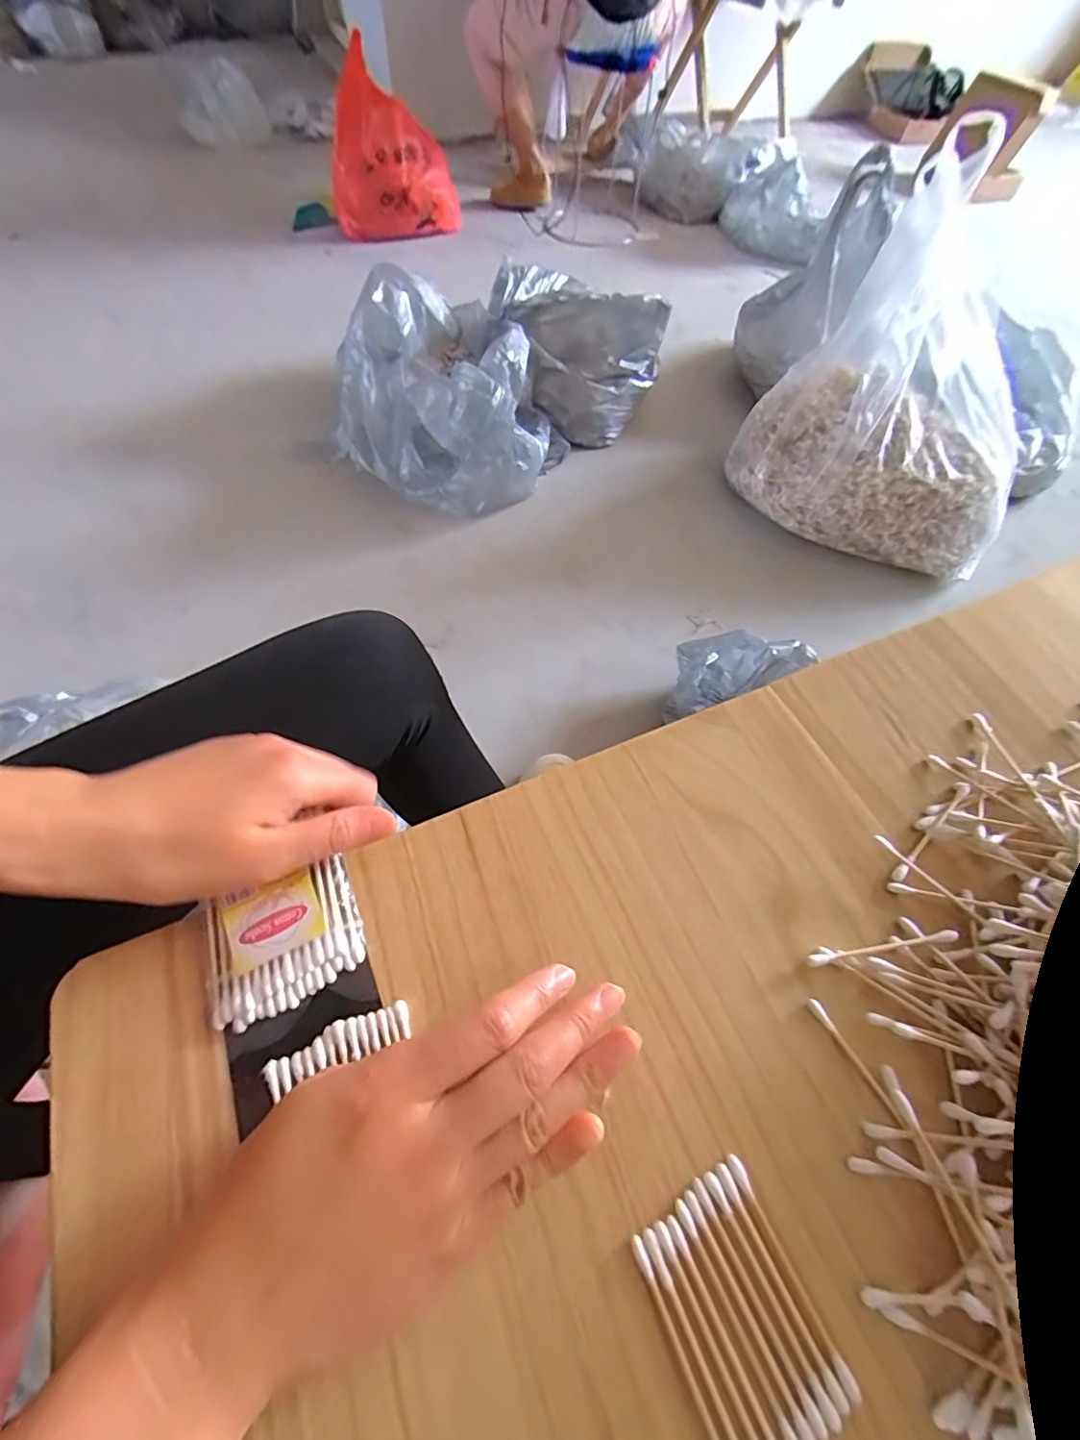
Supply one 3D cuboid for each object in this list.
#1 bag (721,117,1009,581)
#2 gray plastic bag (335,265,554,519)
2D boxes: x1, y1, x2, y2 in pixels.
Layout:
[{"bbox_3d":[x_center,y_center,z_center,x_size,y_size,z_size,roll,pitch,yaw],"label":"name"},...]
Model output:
[{"bbox_3d":[0.656,-0.596,0.958,0.497,0.547,0.329,19,60,9],"label":"bag"},{"bbox_3d":[-0.209,-0.687,1.156,0.433,0.250,0.485,-31,65,-19],"label":"gray plastic bag"}]

